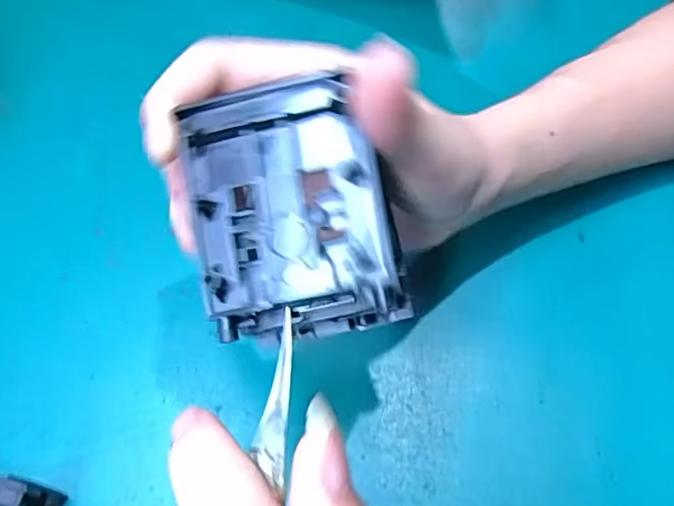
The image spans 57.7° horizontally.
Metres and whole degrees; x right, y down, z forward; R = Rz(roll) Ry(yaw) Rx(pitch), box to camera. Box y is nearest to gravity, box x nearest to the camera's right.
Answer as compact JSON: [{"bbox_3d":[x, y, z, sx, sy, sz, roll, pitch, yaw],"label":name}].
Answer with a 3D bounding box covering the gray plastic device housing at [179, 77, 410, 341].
[{"bbox_3d":[-0.013,-0.009,0.184,0.054,0.030,0.074,-16,74,6],"label":"gray plastic device housing"}]

